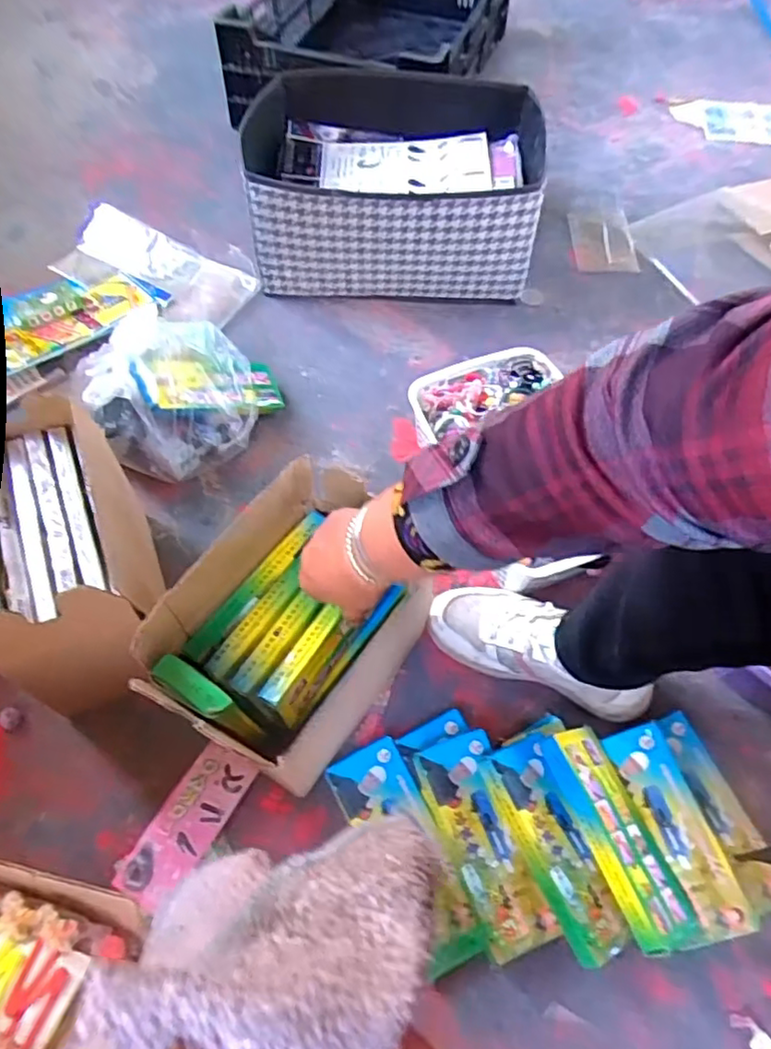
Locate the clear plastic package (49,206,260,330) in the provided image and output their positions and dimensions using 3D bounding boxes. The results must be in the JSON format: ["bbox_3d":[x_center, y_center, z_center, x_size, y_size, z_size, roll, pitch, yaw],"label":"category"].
[{"bbox_3d":[-0.380,-0.408,1.024,0.337,0.026,0.141,28,68,11],"label":"clear plastic package"}]

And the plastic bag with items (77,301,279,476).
[{"bbox_3d":[-0.243,-0.162,0.801,0.219,0.150,0.140,-17,61,-11],"label":"plastic bag with items"}]

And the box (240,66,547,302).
[{"bbox_3d":[0.014,-0.541,1.007,0.449,0.186,0.373,1,60,-1],"label":"box"}]

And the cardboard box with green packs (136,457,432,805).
[{"bbox_3d":[-0.077,0.106,0.601,0.154,0.215,0.239,30,63,15],"label":"cardboard box with green packs"}]

